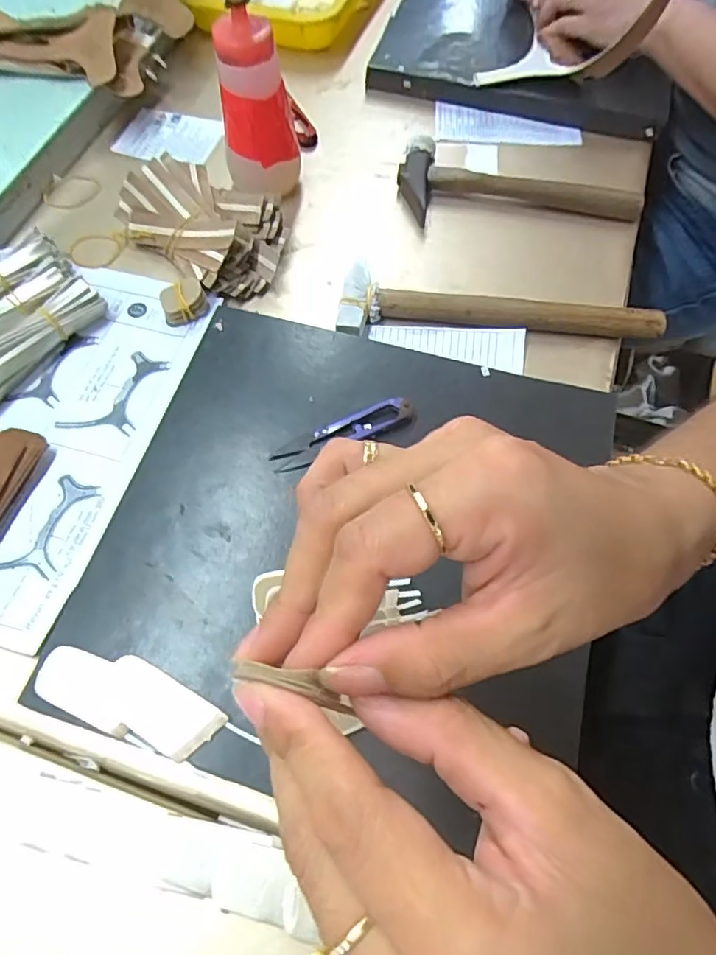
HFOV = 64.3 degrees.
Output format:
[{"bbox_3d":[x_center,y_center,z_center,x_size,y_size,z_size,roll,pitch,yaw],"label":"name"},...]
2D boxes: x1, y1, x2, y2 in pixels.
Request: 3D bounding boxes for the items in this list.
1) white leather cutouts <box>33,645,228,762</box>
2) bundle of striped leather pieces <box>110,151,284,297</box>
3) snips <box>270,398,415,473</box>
[{"bbox_3d":[-0.127,0.122,0.316,0.106,0.004,0.038,20,65,9],"label":"white leather cutouts"},{"bbox_3d":[-0.128,-0.214,0.483,0.153,0.042,0.091,34,68,16],"label":"bundle of striped leather pieces"},{"bbox_3d":[-0.010,-0.031,0.387,0.100,0.010,0.022,-23,66,-11],"label":"snips"}]

